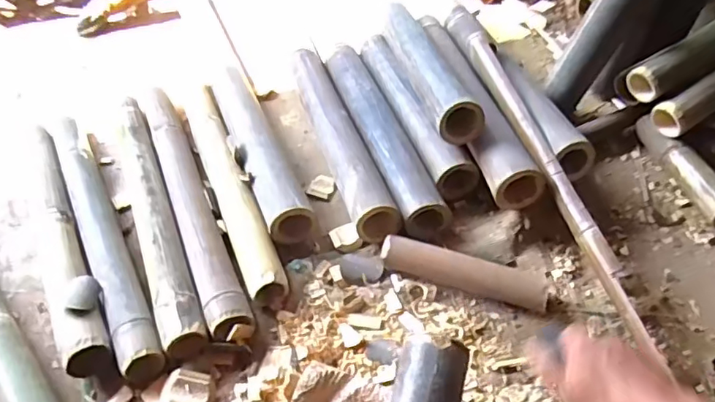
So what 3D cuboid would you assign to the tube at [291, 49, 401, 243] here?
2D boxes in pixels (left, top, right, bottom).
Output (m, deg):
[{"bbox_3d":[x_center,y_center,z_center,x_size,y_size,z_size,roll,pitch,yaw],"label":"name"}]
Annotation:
[{"bbox_3d":[-0.040,-0.126,1.011,0.068,0.070,0.507,-16,46,-9],"label":"tube"}]

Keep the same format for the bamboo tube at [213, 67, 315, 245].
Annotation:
[{"bbox_3d":[-0.178,-0.103,1.002,0.078,0.073,0.457,-19,46,-12],"label":"bamboo tube"}]

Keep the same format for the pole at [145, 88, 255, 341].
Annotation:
[{"bbox_3d":[-0.282,-0.014,0.944,0.058,0.059,0.598,-20,47,-13],"label":"pole"}]

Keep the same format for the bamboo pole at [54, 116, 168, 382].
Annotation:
[{"bbox_3d":[-0.421,0.044,0.916,0.059,0.054,0.603,-25,48,-17],"label":"bamboo pole"}]

